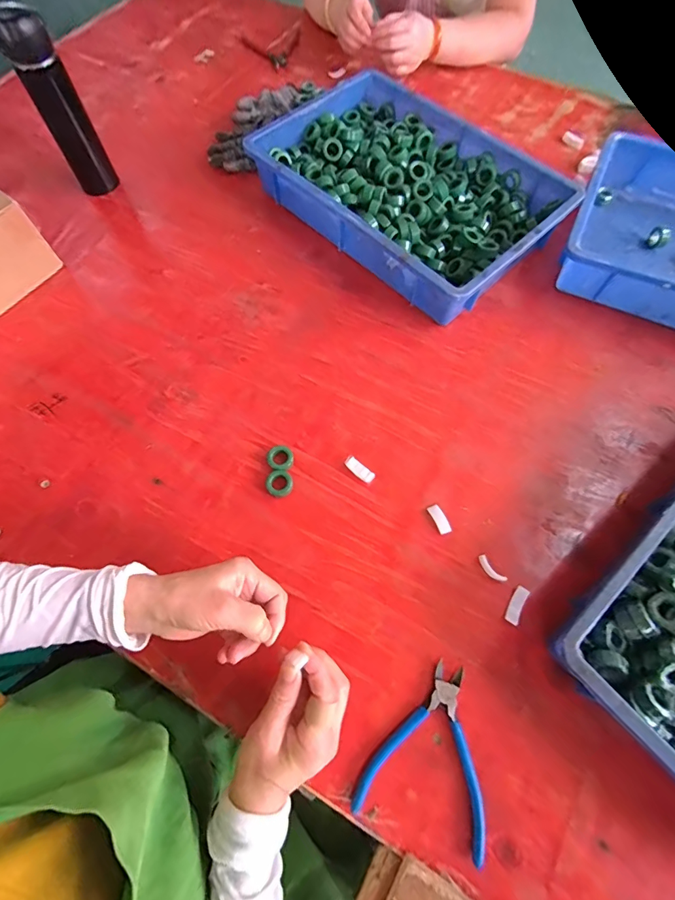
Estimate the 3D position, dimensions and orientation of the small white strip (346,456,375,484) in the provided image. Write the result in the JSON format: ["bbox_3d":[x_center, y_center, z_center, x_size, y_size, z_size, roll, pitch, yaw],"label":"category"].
[{"bbox_3d":[0.027,0.024,0.487,0.039,0.012,0.016,40,72,2],"label":"small white strip"}]

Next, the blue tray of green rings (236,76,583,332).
[{"bbox_3d":[0.106,-0.403,0.637,0.290,0.083,0.431,-42,73,-16],"label":"blue tray of green rings"}]

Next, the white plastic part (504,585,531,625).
[{"bbox_3d":[0.190,0.165,0.432,0.013,0.008,0.040,30,70,12],"label":"white plastic part"}]

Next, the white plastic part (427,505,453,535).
[{"bbox_3d":[0.118,0.080,0.468,0.014,0.004,0.034,-24,69,-10],"label":"white plastic part"}]

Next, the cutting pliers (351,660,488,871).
[{"bbox_3d":[0.086,0.277,0.381,0.113,0.014,0.139,15,67,6],"label":"cutting pliers"}]

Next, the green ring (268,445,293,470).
[{"bbox_3d":[-0.069,0.011,0.492,0.030,0.015,0.030,0,67,0],"label":"green ring"}]

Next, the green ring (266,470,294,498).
[{"bbox_3d":[-0.068,0.040,0.478,0.030,0.012,0.029,0,67,0],"label":"green ring"}]

